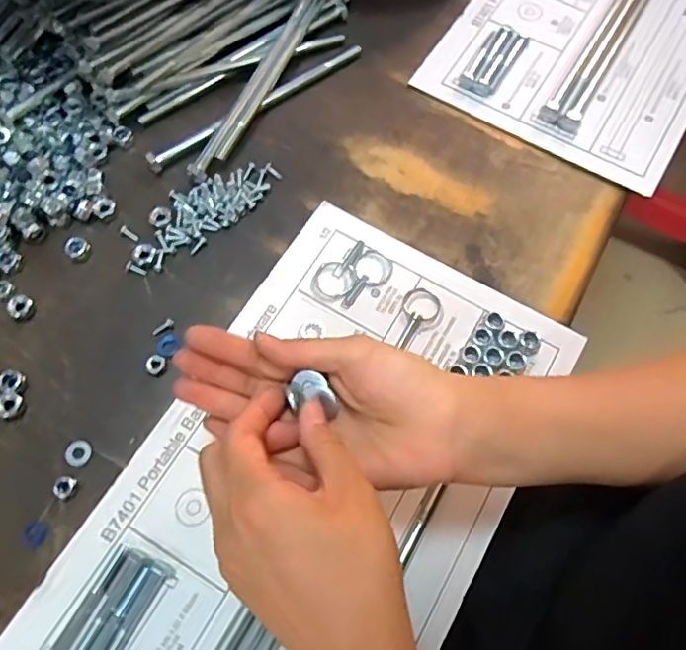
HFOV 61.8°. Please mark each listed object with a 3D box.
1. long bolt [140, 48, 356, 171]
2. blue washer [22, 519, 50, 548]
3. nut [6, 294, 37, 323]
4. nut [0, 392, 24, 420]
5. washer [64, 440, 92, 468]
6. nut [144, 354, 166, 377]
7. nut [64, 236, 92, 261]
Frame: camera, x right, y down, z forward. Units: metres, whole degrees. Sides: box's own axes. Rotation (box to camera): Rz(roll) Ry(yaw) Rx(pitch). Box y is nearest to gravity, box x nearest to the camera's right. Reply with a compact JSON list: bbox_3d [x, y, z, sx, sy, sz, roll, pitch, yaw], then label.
[{"bbox_3d":[-0.071,-0.189,0.485,0.214,0.013,0.017,-35,74,-15],"label":"long bolt"},{"bbox_3d":[-0.194,0.131,0.360,0.016,0.004,0.016,25,70,7],"label":"blue washer"},{"bbox_3d":[-0.230,-0.012,0.410,0.017,0.008,0.018,1,69,-2],"label":"nut"},{"bbox_3d":[-0.223,0.054,0.384,0.017,0.007,0.017,1,69,-2],"label":"nut"},{"bbox_3d":[-0.175,0.084,0.377,0.016,0.004,0.018,29,70,8],"label":"washer"},{"bbox_3d":[-0.130,0.028,0.399,0.013,0.007,0.015,36,71,11],"label":"nut"},{"bbox_3d":[-0.198,-0.057,0.428,0.014,0.012,0.016,28,70,8],"label":"nut"}]

